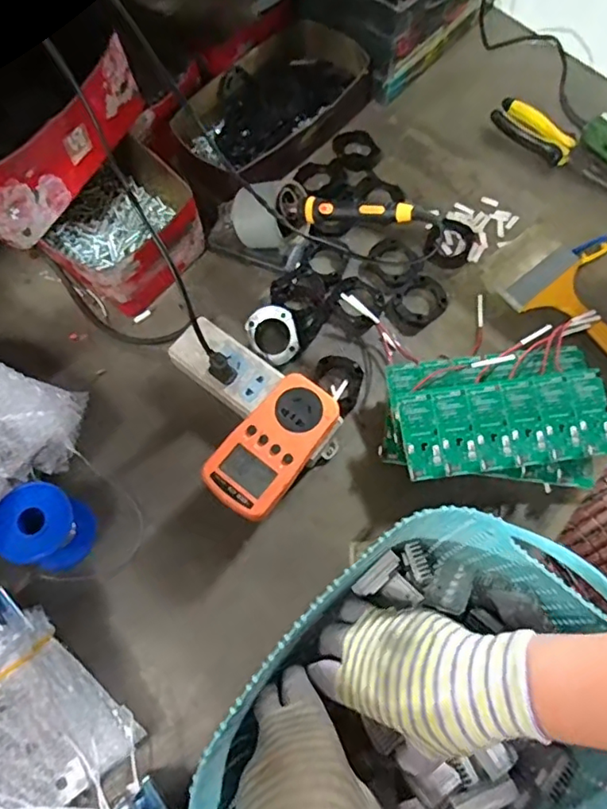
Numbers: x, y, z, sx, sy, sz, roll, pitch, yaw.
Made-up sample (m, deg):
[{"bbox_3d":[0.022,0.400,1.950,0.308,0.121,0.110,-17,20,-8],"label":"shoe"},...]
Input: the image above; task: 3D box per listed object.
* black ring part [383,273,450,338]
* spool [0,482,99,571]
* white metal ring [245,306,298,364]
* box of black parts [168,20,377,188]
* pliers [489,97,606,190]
[{"bbox_3d":[0.124,-0.110,0.588,0.068,0.012,0.049,-41,75,-14],"label":"black ring part"},{"bbox_3d":[-0.223,0.107,0.478,0.063,0.062,0.062,0,69,-1],"label":"spool"},{"bbox_3d":[-0.029,-0.070,0.555,0.048,0.010,0.060,-24,81,6],"label":"white metal ring"},{"bbox_3d":[-0.029,-0.348,0.644,0.234,0.059,0.129,-36,74,-13],"label":"box of black parts"},{"bbox_3d":[0.304,-0.301,0.645,0.181,0.018,0.037,39,74,13],"label":"pliers"}]

